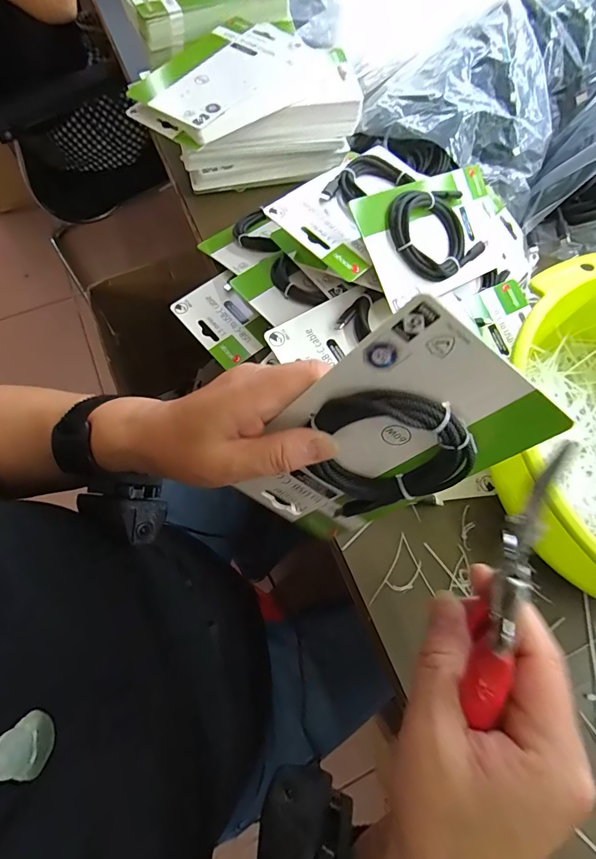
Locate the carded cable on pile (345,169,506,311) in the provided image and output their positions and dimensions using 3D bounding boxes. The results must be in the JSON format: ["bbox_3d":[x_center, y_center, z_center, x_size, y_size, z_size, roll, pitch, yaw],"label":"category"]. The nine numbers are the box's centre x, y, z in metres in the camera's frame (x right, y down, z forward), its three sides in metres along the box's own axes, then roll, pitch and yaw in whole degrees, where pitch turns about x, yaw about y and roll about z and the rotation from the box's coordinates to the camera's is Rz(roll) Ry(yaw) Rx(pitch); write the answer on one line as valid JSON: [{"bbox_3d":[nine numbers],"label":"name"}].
[{"bbox_3d":[0.132,-0.181,0.376,0.171,0.022,0.098,-29,99,-23],"label":"carded cable on pile"}]

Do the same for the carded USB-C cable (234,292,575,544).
[{"bbox_3d":[0.034,0.016,0.222,0.096,0.174,0.013,32,47,-19],"label":"carded USB-C cable"}]

